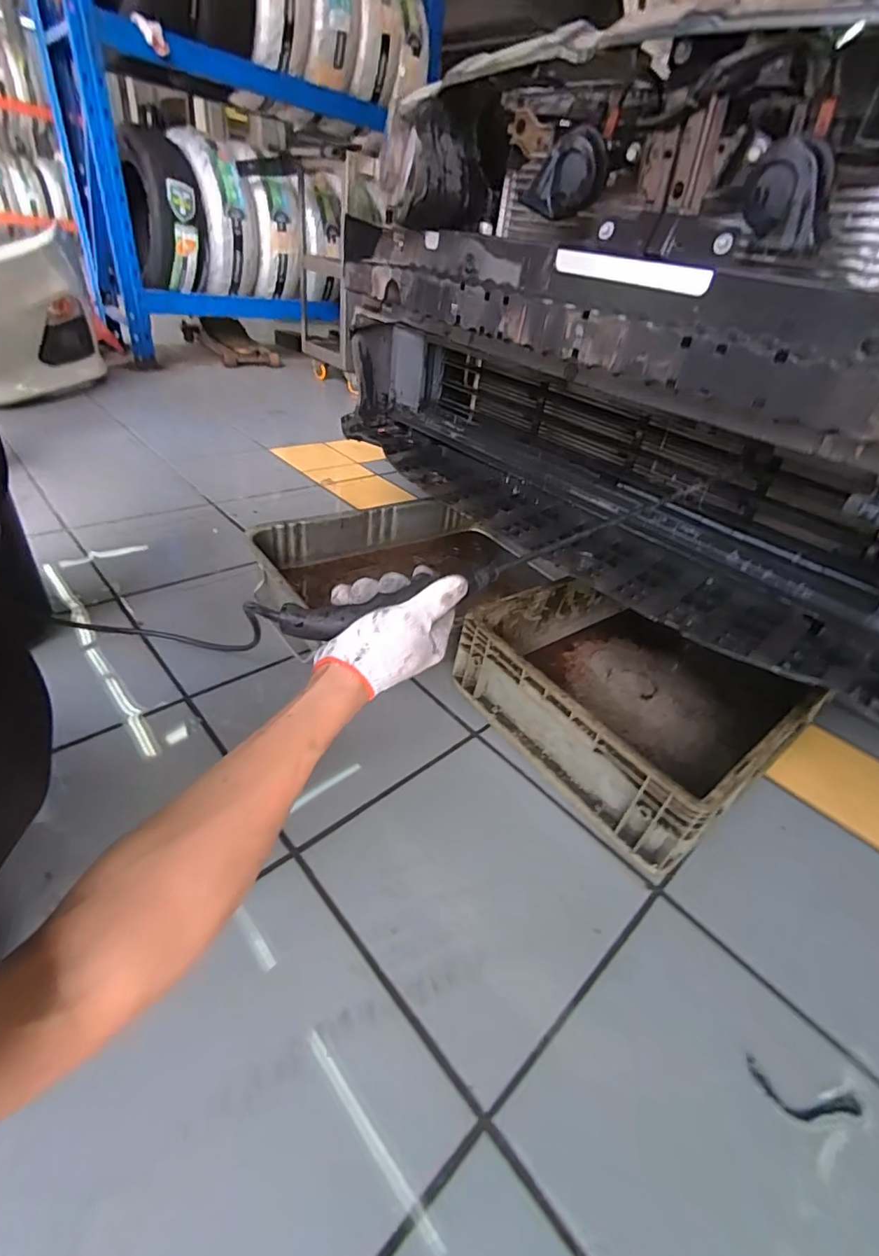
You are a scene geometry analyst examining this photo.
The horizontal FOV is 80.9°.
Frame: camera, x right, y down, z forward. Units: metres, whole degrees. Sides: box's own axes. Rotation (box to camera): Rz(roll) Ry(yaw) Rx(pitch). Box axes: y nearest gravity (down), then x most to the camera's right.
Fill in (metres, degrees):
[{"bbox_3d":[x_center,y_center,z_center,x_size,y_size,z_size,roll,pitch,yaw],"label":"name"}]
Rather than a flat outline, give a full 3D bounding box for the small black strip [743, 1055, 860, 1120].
[{"bbox_3d":[0.334,0.429,0.470,0.097,0.004,0.034,16,38,10],"label":"small black strip"}]

